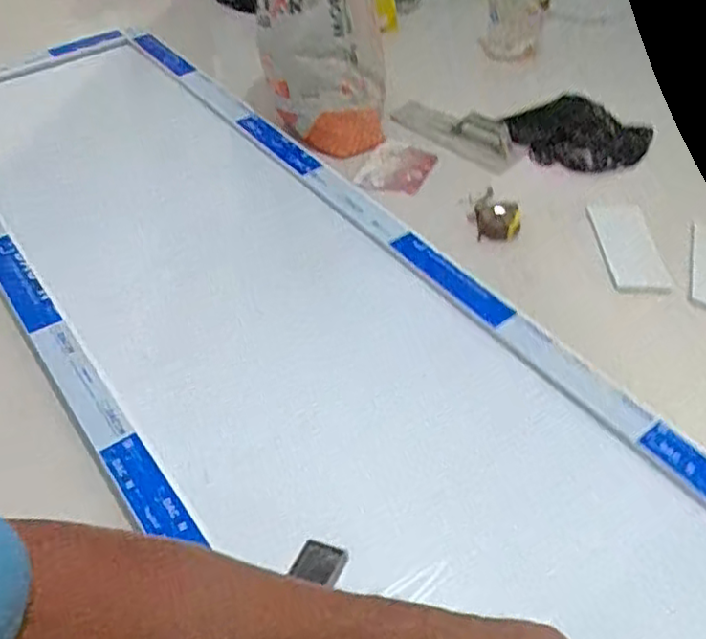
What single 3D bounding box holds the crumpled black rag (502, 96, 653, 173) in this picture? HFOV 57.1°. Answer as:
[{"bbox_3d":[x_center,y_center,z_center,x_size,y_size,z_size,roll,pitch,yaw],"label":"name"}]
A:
[{"bbox_3d":[0.443,-0.383,1.286,0.268,0.052,0.231,30,54,25],"label":"crumpled black rag"}]

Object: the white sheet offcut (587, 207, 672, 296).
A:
[{"bbox_3d":[0.457,-0.123,1.083,0.093,0.007,0.206,1,48,1],"label":"white sheet offcut"}]

